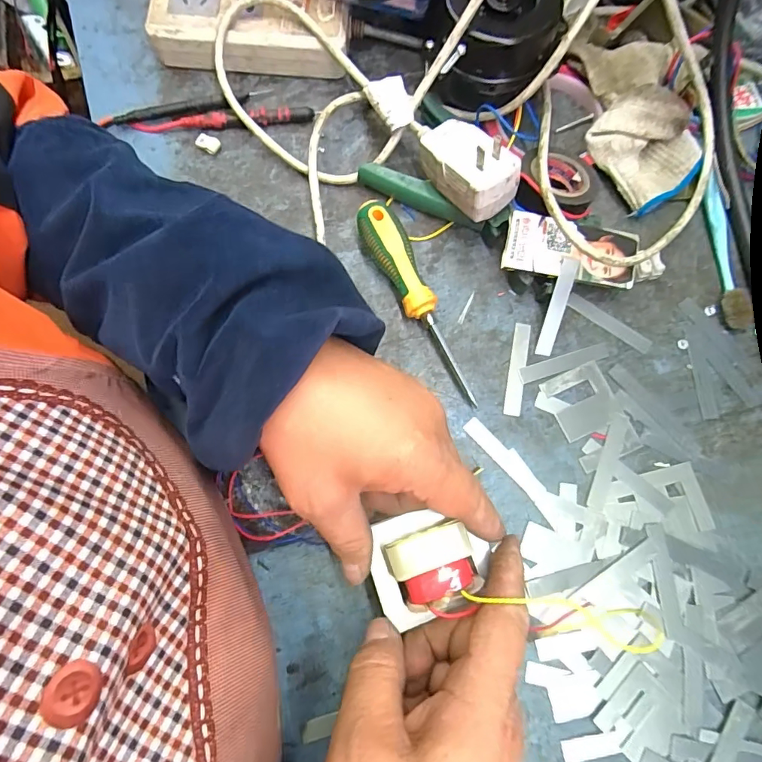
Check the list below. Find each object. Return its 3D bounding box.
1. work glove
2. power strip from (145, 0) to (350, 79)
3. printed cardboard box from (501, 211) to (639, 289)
[{"bbox_3d":[0.188,-0.193,0.338,0.078,0.040,0.134,-11,78,-3],"label":"work glove"},{"bbox_3d":[-0.098,-0.276,0.355,0.147,0.039,0.061,7,77,1],"label":"power strip"},{"bbox_3d":[0.127,-0.087,0.306,0.089,0.008,0.037,10,88,-6],"label":"printed cardboard box"}]

